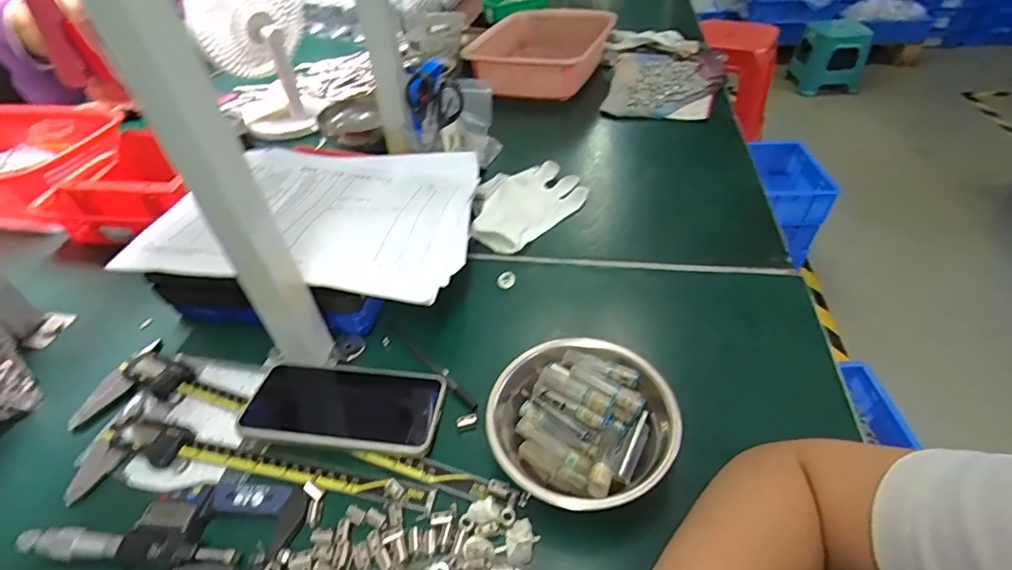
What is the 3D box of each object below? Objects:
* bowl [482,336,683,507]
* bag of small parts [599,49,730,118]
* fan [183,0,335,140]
[{"bbox_3d":[0.053,0.099,0.353,0.122,0.056,0.120,-3,43,2],"label":"bowl"},{"bbox_3d":[0.265,-0.337,0.832,0.178,0.026,0.280,11,45,16],"label":"bag of small parts"},{"bbox_3d":[-0.383,-0.369,0.778,0.158,0.236,0.137,-20,45,-16],"label":"fan"}]

